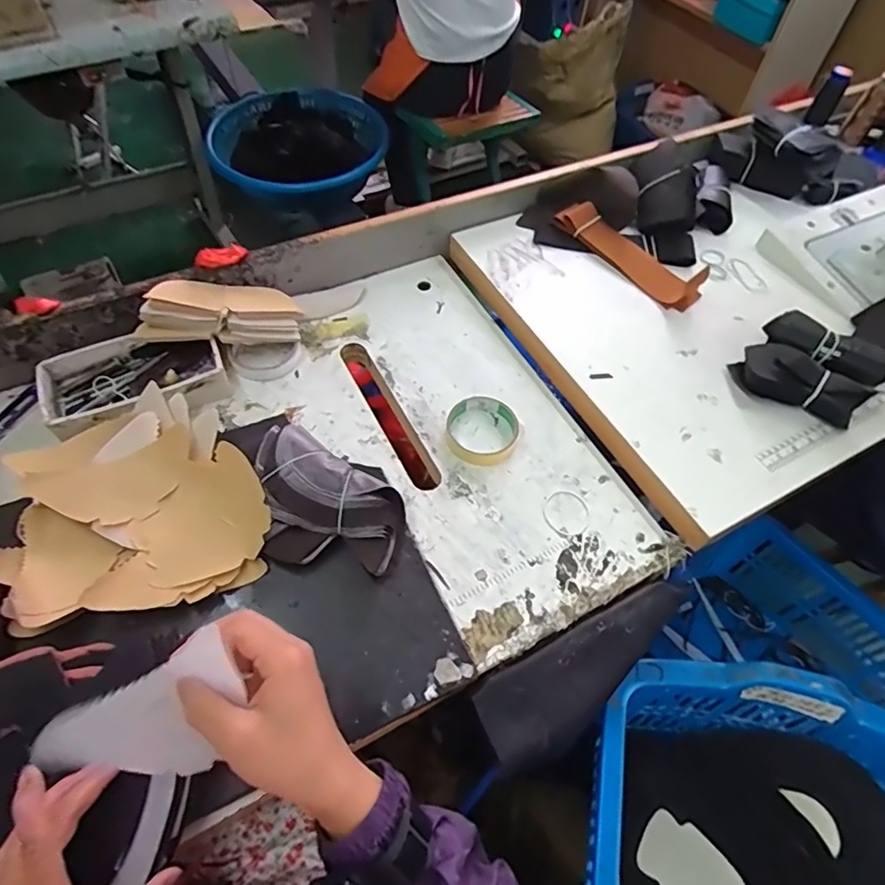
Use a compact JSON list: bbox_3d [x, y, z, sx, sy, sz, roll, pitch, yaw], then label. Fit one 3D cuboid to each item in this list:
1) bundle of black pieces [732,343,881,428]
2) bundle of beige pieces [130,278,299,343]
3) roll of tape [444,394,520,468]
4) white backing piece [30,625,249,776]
[{"bbox_3d":[0.417,-0.072,0.638,0.140,0.044,0.062,36,62,19],"label":"bundle of black pieces"},{"bbox_3d":[-0.264,-0.154,0.655,0.178,0.046,0.067,-4,56,-25],"label":"bundle of beige pieces"},{"bbox_3d":[0.046,-0.017,0.634,0.082,0.018,0.093,10,57,3],"label":"roll of tape"},{"bbox_3d":[-0.174,0.176,0.336,0.113,0.012,0.072,-30,104,-5],"label":"white backing piece"}]

